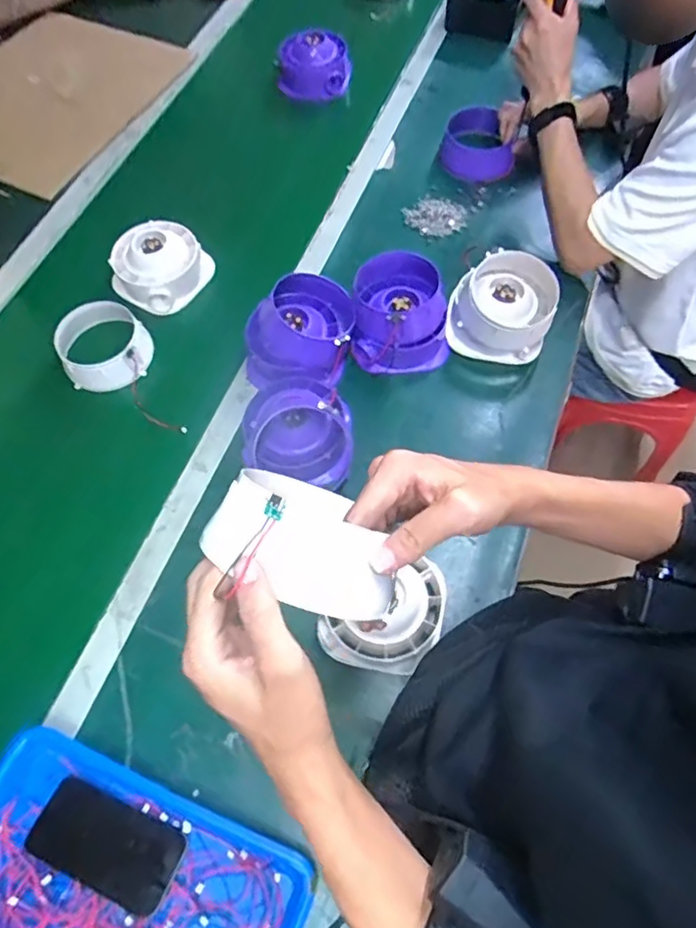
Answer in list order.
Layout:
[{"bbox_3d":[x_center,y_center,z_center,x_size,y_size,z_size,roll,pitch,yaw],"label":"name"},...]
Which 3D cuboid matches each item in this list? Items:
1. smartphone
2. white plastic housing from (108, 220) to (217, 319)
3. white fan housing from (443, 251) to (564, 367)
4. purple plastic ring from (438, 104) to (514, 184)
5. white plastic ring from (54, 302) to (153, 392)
[{"bbox_3d":[-0.232,0.366,0.559,0.140,0.006,0.071,26,57,5],"label":"smartphone"},{"bbox_3d":[-0.291,-0.302,0.889,0.133,0.073,0.132,24,67,12],"label":"white plastic housing"},{"bbox_3d":[0.211,-0.210,0.799,0.137,0.105,0.128,15,65,8],"label":"white fan housing"},{"bbox_3d":[0.211,-0.534,0.979,0.106,0.049,0.129,-4,64,-1],"label":"purple plastic ring"},{"bbox_3d":[-0.339,-0.164,0.810,0.119,0.051,0.112,0,64,1],"label":"white plastic ring"}]

